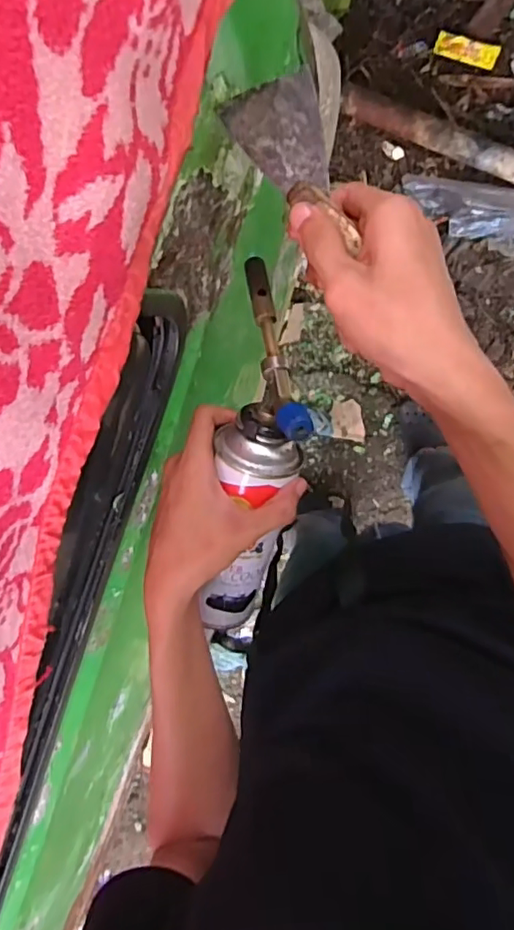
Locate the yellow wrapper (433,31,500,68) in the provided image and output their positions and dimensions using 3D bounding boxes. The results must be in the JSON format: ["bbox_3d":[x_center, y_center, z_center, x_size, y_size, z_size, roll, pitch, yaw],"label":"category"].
[{"bbox_3d":[0.432,-0.855,1.203,0.128,0.012,0.043,22,124,9],"label":"yellow wrapper"}]

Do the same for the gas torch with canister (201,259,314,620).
[{"bbox_3d":[0.001,0.009,0.425,0.060,0.099,0.288,9,109,5],"label":"gas torch with canister"}]

